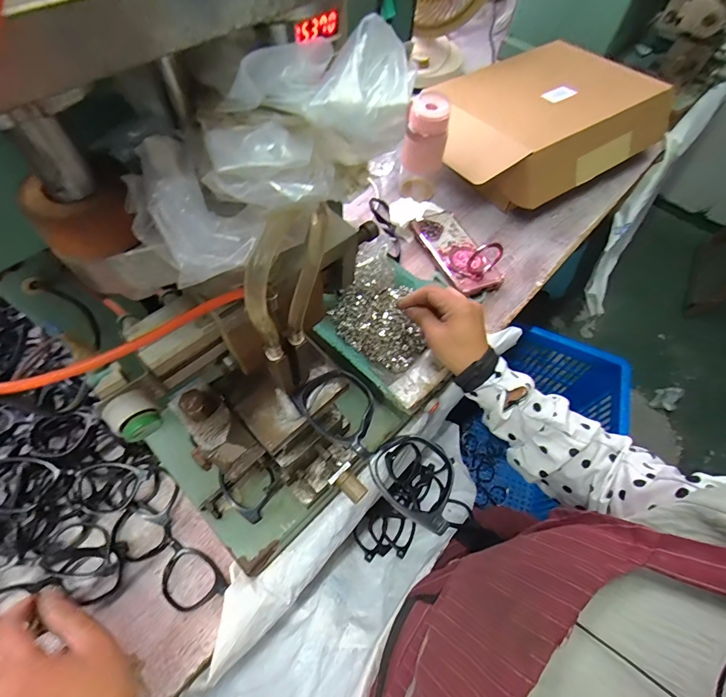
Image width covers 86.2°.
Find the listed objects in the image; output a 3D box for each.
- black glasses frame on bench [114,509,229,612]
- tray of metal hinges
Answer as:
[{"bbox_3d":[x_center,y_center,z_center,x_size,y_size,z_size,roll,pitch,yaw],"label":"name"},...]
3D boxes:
[{"bbox_3d":[-0.193,0.209,0.381,0.127,0.019,0.047,35,66,11],"label":"black glasses frame on bench"},{"bbox_3d":[0.036,-0.034,0.455,0.173,0.040,0.145,40,67,18],"label":"tray of metal hinges"}]

